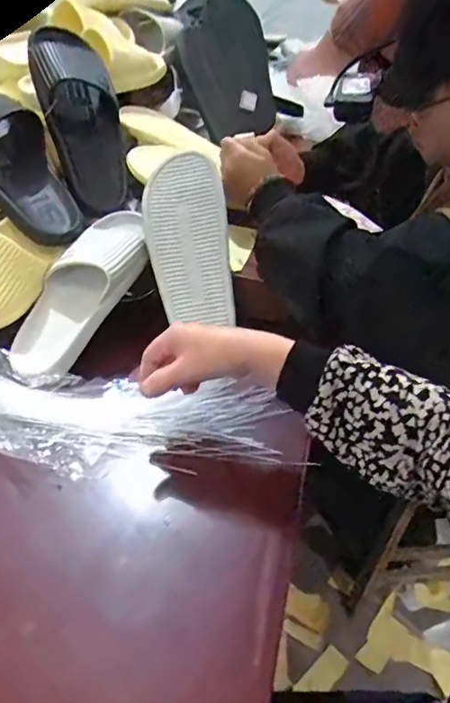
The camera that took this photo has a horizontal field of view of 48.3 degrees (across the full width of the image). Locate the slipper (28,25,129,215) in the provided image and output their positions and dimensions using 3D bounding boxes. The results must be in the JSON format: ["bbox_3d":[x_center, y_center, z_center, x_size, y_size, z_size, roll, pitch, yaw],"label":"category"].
[{"bbox_3d":[-0.209,-0.342,0.731,0.098,0.265,0.062,-20,10,-26],"label":"slipper"}]

